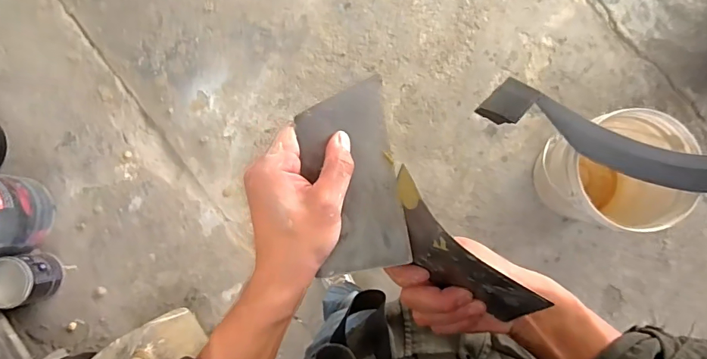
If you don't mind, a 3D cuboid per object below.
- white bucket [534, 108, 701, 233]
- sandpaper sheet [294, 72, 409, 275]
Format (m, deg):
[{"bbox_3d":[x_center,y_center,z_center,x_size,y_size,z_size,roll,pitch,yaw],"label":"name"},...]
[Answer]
[{"bbox_3d":[0.703,-0.025,1.202,0.303,0.378,0.286,0,91,5],"label":"white bucket"},{"bbox_3d":[-0.001,-0.001,0.320,0.067,0.010,0.136,-9,90,-9],"label":"sandpaper sheet"}]

